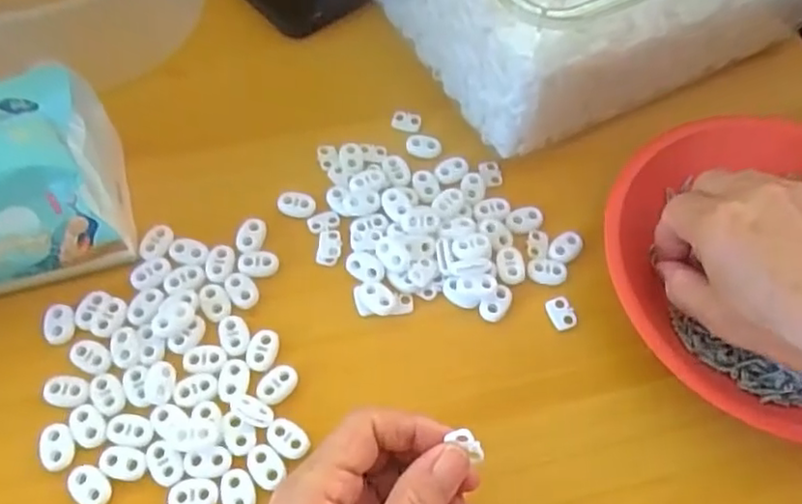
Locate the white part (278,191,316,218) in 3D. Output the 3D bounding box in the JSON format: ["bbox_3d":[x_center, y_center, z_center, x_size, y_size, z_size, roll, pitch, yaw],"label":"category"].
[{"bbox_3d":[-0.062,-0.028,0.392,0.021,0.005,0.015,11,61,3],"label":"white part"}]

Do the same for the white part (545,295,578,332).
[{"bbox_3d":[0.089,0.034,0.367,0.014,0.004,0.018,-18,64,-13],"label":"white part"}]

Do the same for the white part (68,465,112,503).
[{"bbox_3d":[-0.147,0.111,0.312,0.023,0.005,0.015,33,65,14],"label":"white part"}]

